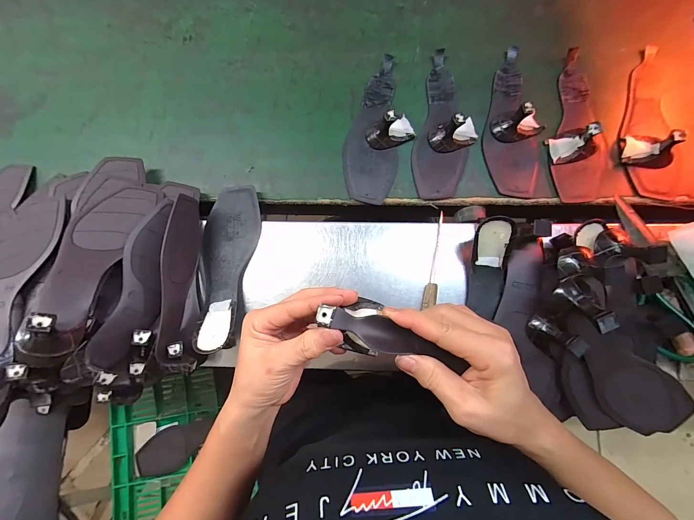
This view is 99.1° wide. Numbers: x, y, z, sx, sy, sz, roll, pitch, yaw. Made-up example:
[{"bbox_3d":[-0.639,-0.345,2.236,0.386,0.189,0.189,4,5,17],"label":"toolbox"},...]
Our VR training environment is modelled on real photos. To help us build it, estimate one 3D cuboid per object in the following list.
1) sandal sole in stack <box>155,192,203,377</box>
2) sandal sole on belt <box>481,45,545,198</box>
[{"bbox_3d":[-0.205,0.025,0.368,0.028,0.073,0.211,-2,82,3],"label":"sandal sole in stack"},{"bbox_3d":[0.247,-0.206,0.422,0.080,0.042,0.225,10,82,5],"label":"sandal sole on belt"}]

